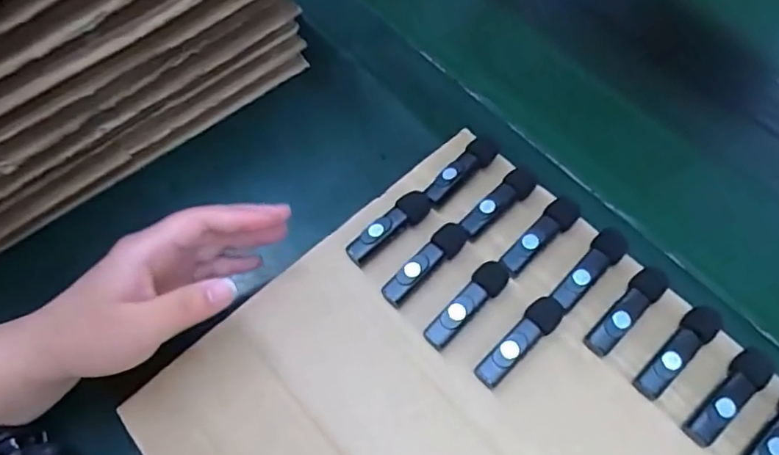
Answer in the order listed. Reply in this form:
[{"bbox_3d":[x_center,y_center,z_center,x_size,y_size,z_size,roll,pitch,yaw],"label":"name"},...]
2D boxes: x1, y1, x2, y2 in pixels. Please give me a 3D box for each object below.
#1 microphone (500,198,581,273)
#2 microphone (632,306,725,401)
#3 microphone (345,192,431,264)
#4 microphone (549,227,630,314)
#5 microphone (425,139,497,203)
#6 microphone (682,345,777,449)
[{"bbox_3d":[0.098,0.004,0.375,0.066,0.012,0.019,-38,69,-19],"label":"microphone"},{"bbox_3d":[0.167,0.072,0.339,0.063,0.018,0.020,-35,68,-19],"label":"microphone"},{"bbox_3d":[0.001,-0.001,0.382,0.065,0.011,0.018,-35,68,-19],"label":"microphone"},{"bbox_3d":[0.126,0.027,0.364,0.020,0.013,0.063,37,67,17],"label":"microphone"},{"bbox_3d":[0.051,-0.040,0.400,0.064,0.013,0.017,-40,70,-21],"label":"microphone"},{"bbox_3d":[0.191,0.095,0.328,0.066,0.017,0.020,-38,69,-20],"label":"microphone"}]

